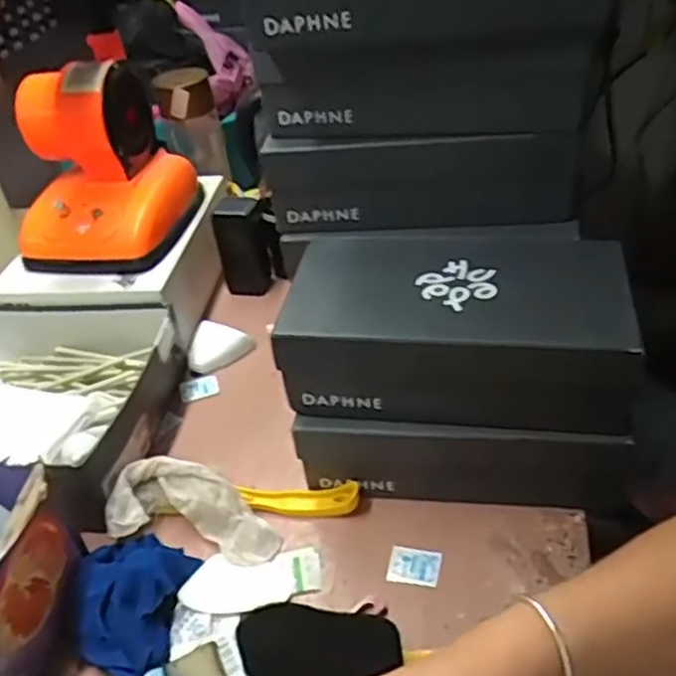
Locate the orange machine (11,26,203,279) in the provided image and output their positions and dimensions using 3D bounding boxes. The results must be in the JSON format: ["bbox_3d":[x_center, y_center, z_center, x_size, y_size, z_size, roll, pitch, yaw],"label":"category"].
[{"bbox_3d":[-0.296,-0.212,0.870,0.202,0.197,0.188,-6,39,1],"label":"orange machine"}]

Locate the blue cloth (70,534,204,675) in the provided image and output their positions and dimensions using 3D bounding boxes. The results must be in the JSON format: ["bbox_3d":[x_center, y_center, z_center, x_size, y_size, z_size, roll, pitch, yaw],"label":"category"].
[{"bbox_3d":[-0.185,0.220,0.607,0.093,0.046,0.130,2,40,11],"label":"blue cloth"}]

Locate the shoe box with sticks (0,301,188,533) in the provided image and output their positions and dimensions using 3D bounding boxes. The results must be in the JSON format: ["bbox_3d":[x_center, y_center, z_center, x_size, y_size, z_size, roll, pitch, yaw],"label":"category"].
[{"bbox_3d":[-0.360,0.056,0.802,0.357,0.094,0.244,8,41,17],"label":"shoe box with sticks"}]

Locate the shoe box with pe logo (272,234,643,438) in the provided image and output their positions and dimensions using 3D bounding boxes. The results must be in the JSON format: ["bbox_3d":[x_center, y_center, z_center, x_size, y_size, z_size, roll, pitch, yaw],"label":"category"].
[{"bbox_3d":[0.109,-0.015,0.668,0.294,0.100,0.173,3,40,12],"label":"shoe box with pe logo"}]

